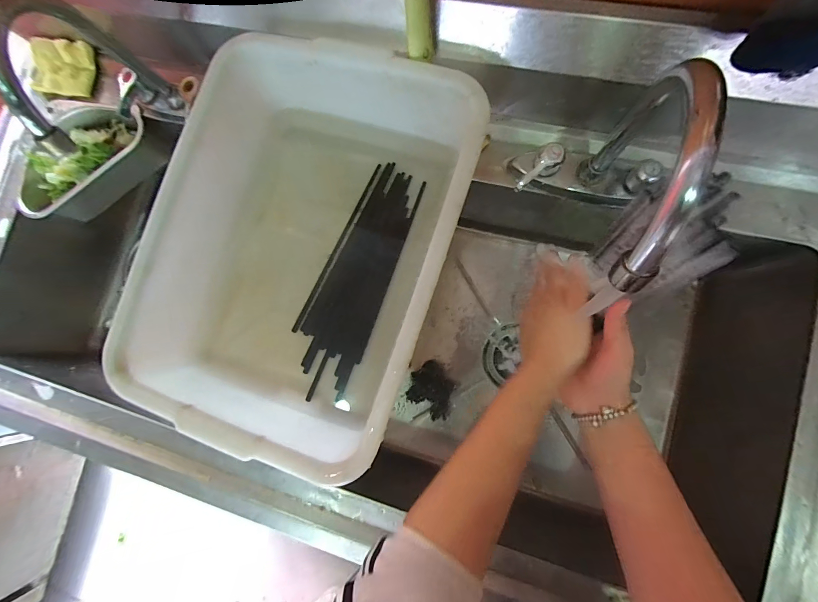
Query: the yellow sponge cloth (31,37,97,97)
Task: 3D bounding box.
[{"bbox_3d":[-0.520,-0.350,0.514,0.085,0.014,0.077,6,100,-7],"label":"yellow sponge cloth"}]

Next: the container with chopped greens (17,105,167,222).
[{"bbox_3d":[-0.500,-0.222,0.560,0.226,0.099,0.120,-39,81,3],"label":"container with chopped greens"}]

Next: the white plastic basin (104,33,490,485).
[{"bbox_3d":[-0.114,-0.055,0.386,0.305,0.104,0.407,17,87,9],"label":"white plastic basin"}]

